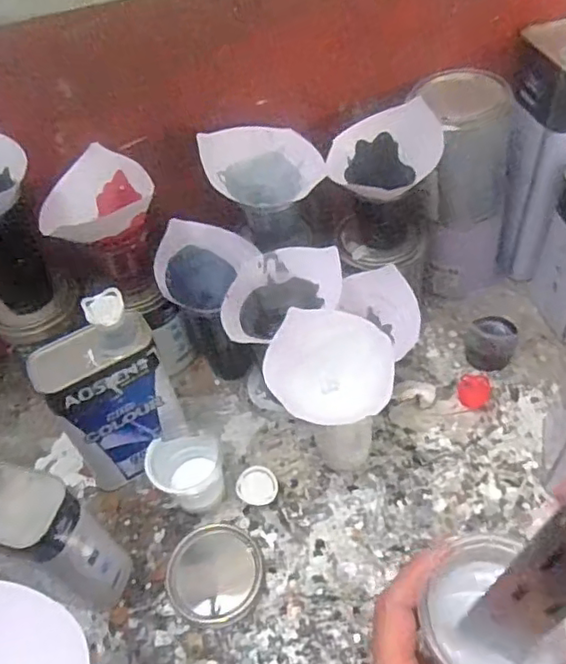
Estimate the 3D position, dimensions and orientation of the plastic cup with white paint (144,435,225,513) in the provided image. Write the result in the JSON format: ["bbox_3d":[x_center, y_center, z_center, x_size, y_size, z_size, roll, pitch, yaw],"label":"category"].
[{"bbox_3d":[-0.097,0.148,0.645,0.071,0.081,0.060,-13,51,-4],"label":"plastic cup with white paint"}]

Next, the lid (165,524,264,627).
[{"bbox_3d":[-0.069,0.237,0.606,0.093,0.015,0.090,-2,55,2],"label":"lid"}]

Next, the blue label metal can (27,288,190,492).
[{"bbox_3d":[-0.169,0.069,0.626,0.111,0.219,0.062,-26,53,-14],"label":"blue label metal can"}]

